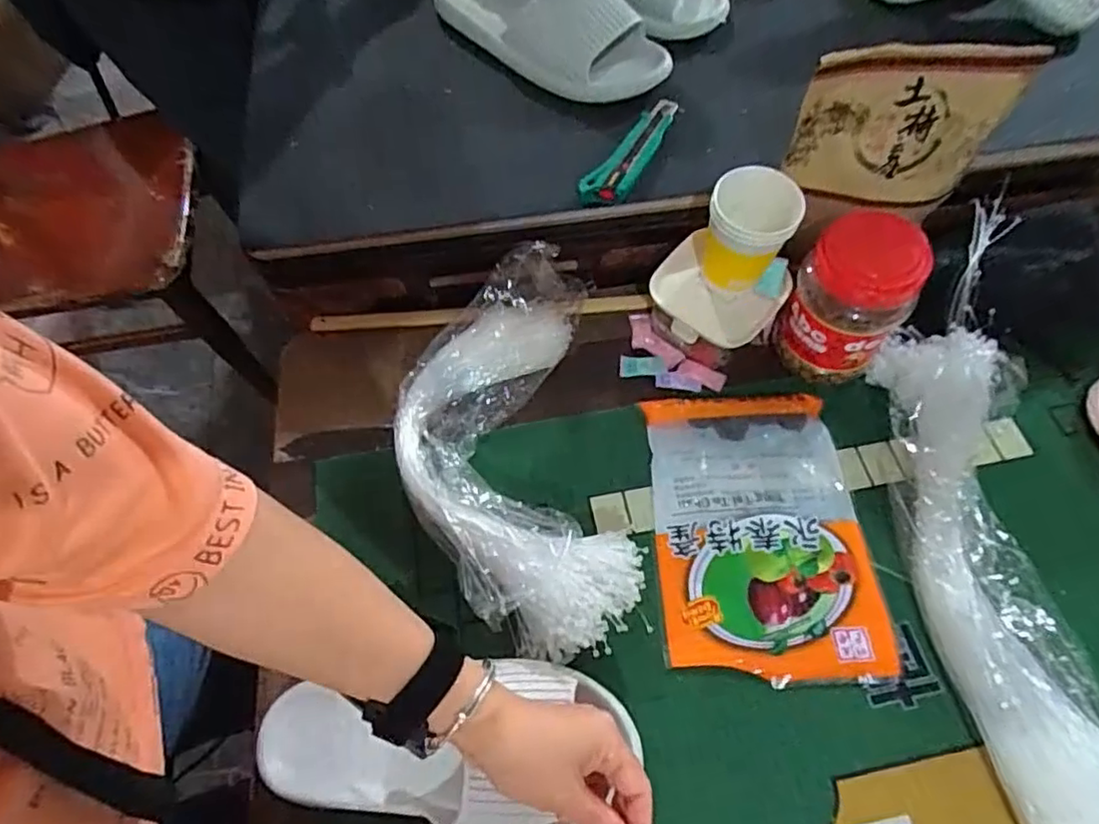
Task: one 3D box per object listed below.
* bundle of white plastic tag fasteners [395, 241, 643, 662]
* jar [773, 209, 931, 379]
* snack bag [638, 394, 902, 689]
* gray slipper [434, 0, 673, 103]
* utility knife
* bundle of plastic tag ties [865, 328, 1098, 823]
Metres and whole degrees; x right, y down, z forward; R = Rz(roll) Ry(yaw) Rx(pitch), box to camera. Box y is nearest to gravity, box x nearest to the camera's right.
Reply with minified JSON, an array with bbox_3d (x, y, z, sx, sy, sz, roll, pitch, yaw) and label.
[{"bbox_3d":[-0.037,0.026,0.540,0.183,0.073,0.349,-8,61,-4],"label":"bundle of white plastic tag fasteners"},{"bbox_3d":[0.263,-0.097,0.558,0.089,0.136,0.081,0,60,0],"label":"jar"},{"bbox_3d":[0.174,0.097,0.529,0.167,0.021,0.239,-3,61,-1],"label":"snack bag"},{"bbox_3d":[-0.007,-0.423,0.664,0.298,0.068,0.102,32,68,17],"label":"gray slipper"},{"bbox_3d":[0.079,-0.245,0.599,0.035,0.021,0.146,29,67,15],"label":"utility knife"},{"bbox_3d":[0.352,0.123,0.485,0.118,0.070,0.418,-3,61,-1],"label":"bundle of plastic tag ties"}]

